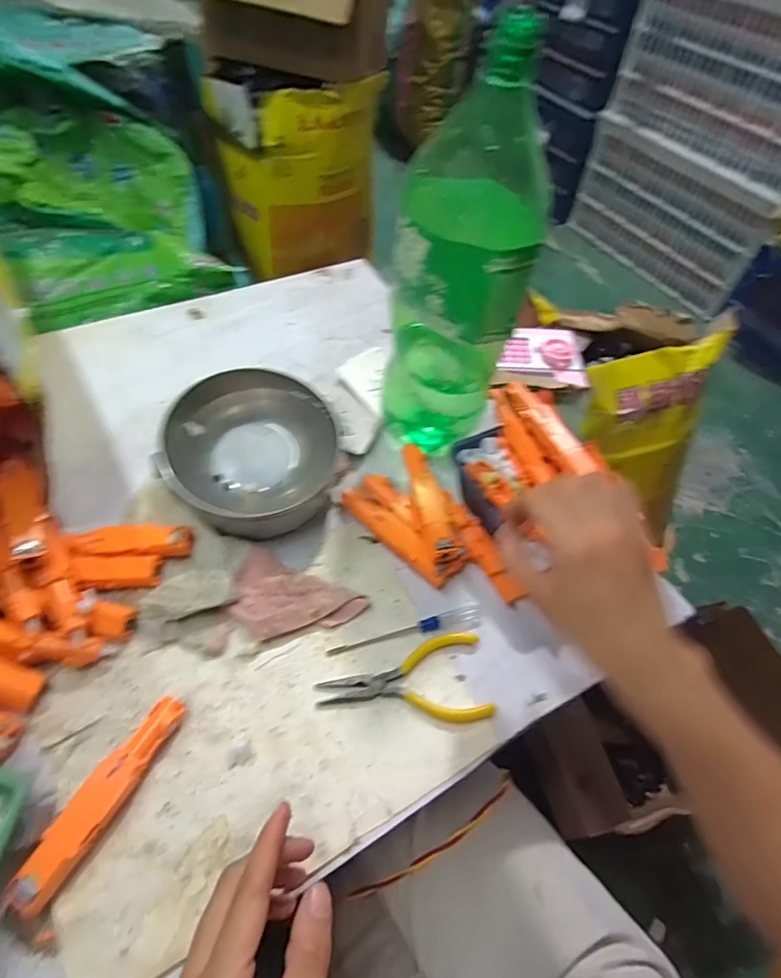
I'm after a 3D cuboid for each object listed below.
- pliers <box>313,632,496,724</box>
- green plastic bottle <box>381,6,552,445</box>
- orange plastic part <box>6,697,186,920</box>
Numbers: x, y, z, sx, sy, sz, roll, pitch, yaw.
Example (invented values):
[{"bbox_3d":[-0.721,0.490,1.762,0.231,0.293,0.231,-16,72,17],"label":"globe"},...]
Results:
[{"bbox_3d":[0.010,0.143,0.372,0.125,0.010,0.063,-4,54,-7],"label":"pliers"},{"bbox_3d":[0.055,-0.160,0.403,0.105,0.305,0.091,16,55,8],"label":"green plastic bottle"},{"bbox_3d":[-0.176,0.189,0.311,0.023,0.021,0.121,25,56,14],"label":"orange plastic part"}]

